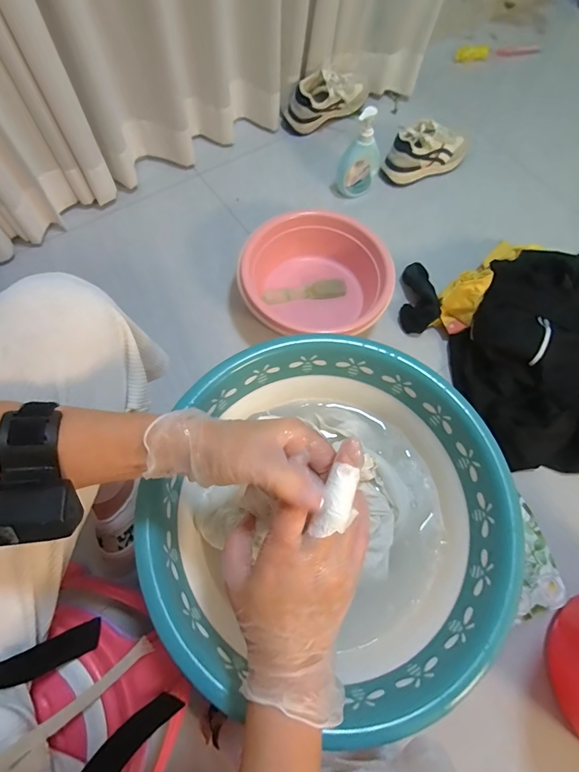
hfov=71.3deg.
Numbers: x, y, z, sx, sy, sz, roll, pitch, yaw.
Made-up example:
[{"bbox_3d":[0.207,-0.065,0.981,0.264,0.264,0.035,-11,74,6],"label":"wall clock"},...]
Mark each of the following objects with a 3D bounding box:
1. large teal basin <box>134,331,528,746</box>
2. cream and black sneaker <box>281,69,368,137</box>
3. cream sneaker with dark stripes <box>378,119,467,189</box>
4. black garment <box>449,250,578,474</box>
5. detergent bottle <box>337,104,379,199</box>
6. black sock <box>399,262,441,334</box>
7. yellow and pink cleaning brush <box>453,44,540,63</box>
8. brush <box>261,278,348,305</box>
[{"bbox_3d":[0.046,0.131,0.441,0.339,0.106,0.353,1,67,-3],"label":"large teal basin"},{"bbox_3d":[0.113,-0.812,1.140,0.278,0.119,0.089,-30,72,-15],"label":"cream and black sneaker"},{"bbox_3d":[0.368,-0.629,1.080,0.243,0.104,0.084,-24,70,-12],"label":"cream sneaker with dark stripes"},{"bbox_3d":[0.544,-0.059,0.834,0.349,0.120,0.437,23,68,7],"label":"black garment"},{"bbox_3d":[0.176,-0.580,1.001,0.097,0.209,0.058,-5,60,-5],"label":"detergent bottle"},{"bbox_3d":[0.300,-0.202,0.935,0.077,0.041,0.165,7,67,0],"label":"black sock"},{"bbox_3d":[0.700,-1.149,1.379,0.328,0.018,0.064,-16,69,-9],"label":"yellow and pink cleaning brush"},{"bbox_3d":[0.034,-0.210,0.905,0.182,0.035,0.035,-7,68,-6],"label":"brush"}]

